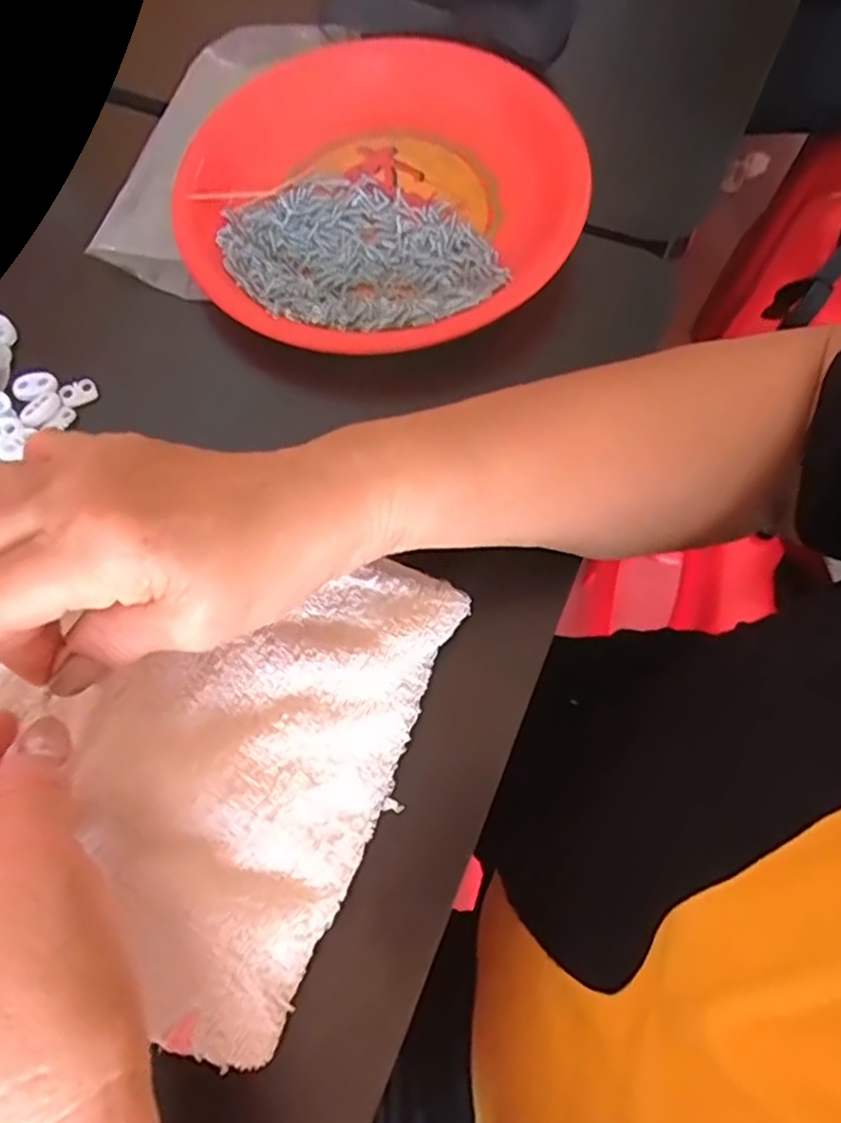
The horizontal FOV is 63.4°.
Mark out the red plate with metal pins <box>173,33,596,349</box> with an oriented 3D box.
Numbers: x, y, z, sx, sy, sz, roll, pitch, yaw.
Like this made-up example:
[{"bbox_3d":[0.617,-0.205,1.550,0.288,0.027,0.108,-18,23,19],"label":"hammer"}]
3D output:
[{"bbox_3d":[-0.024,-0.208,0.384,0.217,0.037,0.205,0,66,-1],"label":"red plate with metal pins"}]

